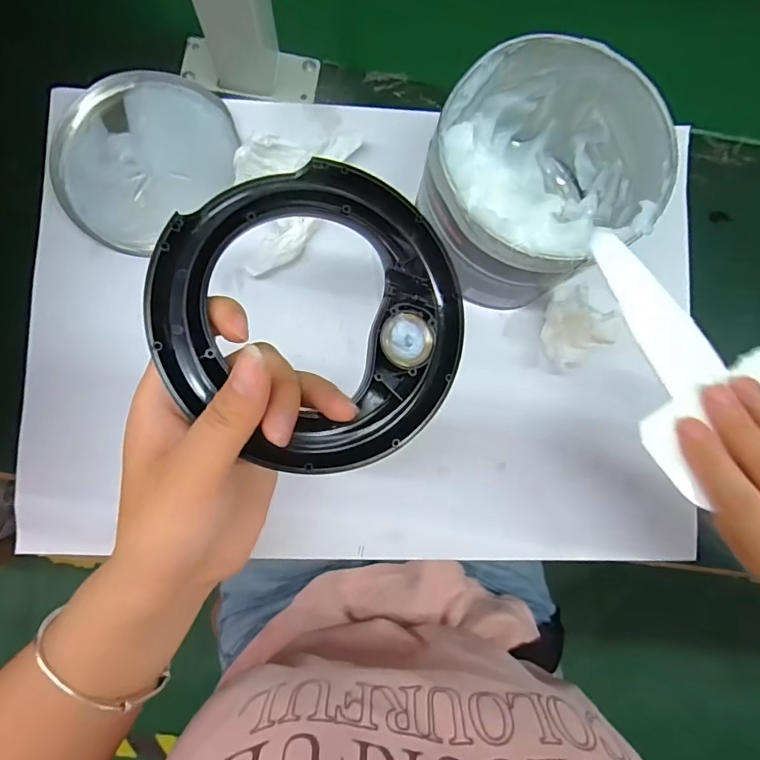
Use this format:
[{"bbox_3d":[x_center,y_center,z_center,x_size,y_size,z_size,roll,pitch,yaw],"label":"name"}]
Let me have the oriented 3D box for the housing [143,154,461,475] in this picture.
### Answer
[{"bbox_3d":[-0.025,-0.029,0.206,0.127,0.016,0.127,3,82,-20],"label":"housing"}]

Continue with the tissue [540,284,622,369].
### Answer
[{"bbox_3d":[0.136,-0.039,0.329,0.036,0.040,0.059,-9,84,-5],"label":"tissue"}]

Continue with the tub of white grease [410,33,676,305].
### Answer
[{"bbox_3d":[0.093,-0.122,0.298,0.123,0.104,0.128,0,84,-4],"label":"tub of white grease"}]

